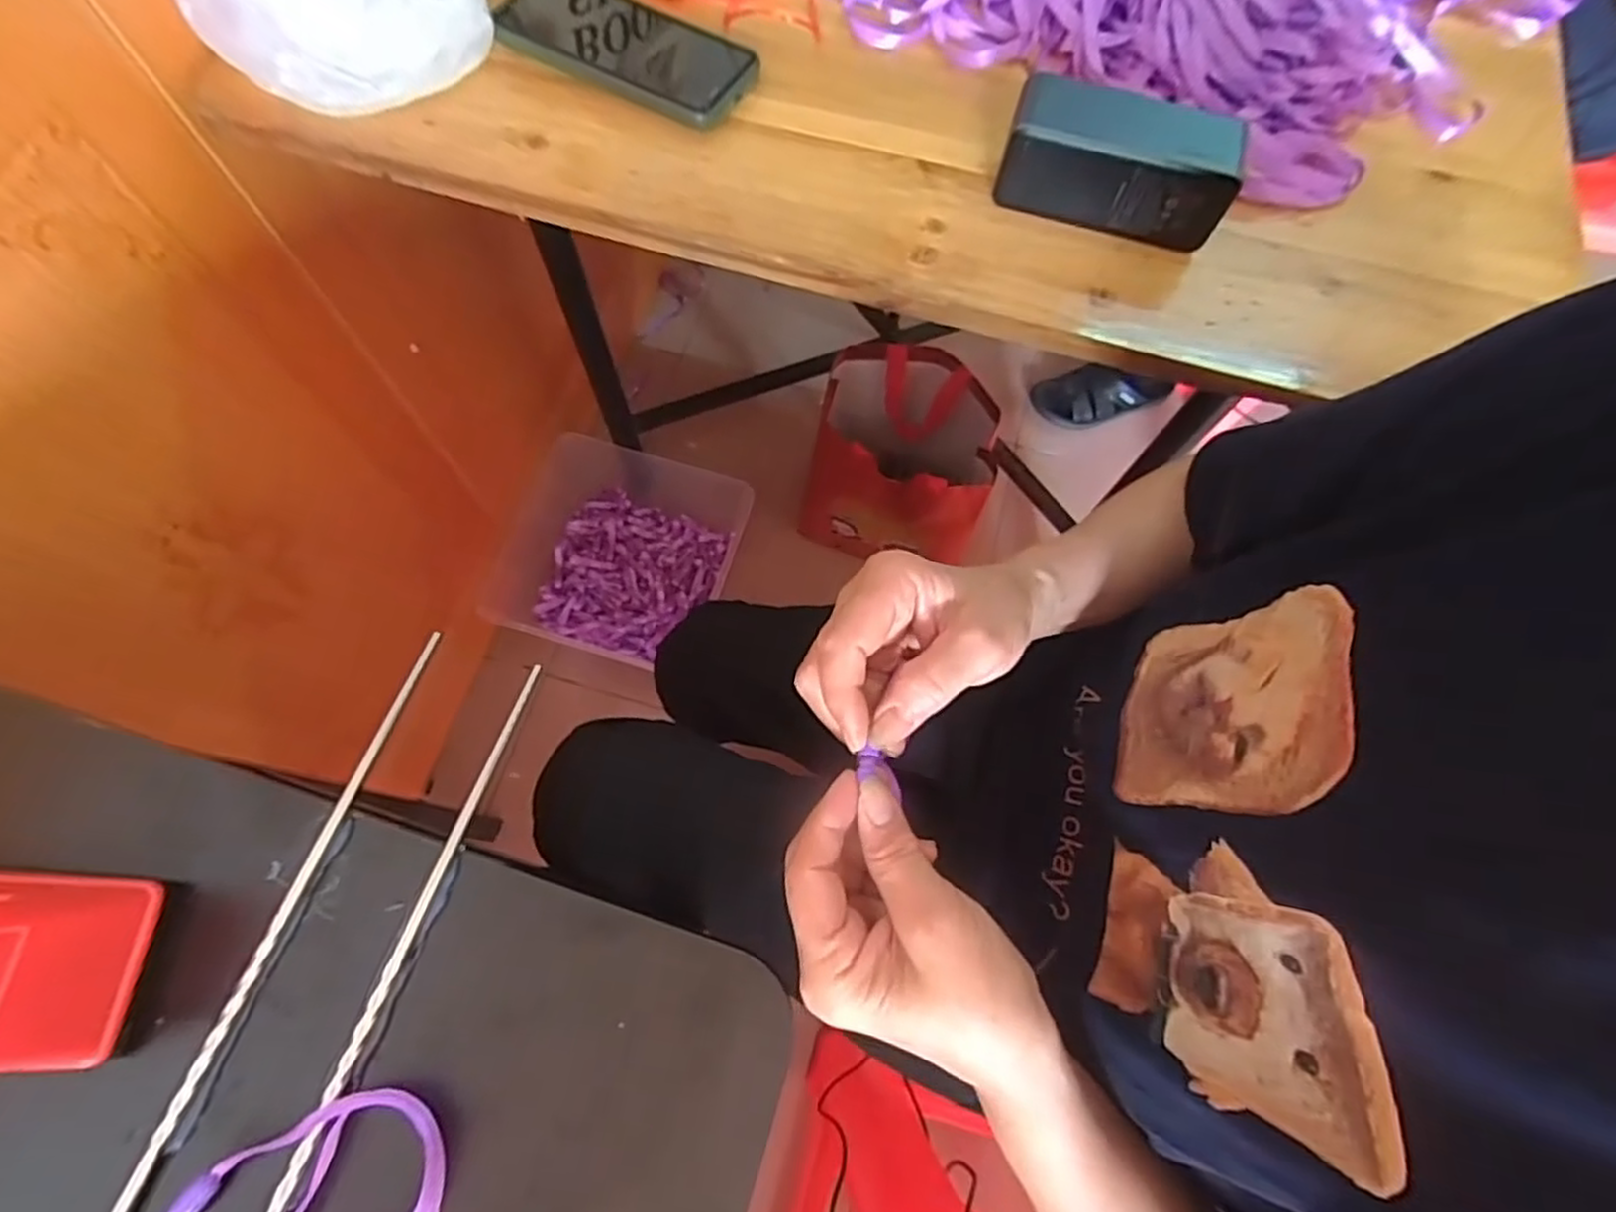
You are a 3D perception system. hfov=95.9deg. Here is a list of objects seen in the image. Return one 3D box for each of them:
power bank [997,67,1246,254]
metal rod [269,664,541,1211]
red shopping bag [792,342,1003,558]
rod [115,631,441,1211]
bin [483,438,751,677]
[{"bbox_3d":[0.177,-0.254,0.419,0.124,0.056,0.044,17,71,3],"label":"power bank"},{"bbox_3d":[-0.153,0.126,0.279,0.007,0.007,0.220,18,71,4],"label":"metal rod"},{"bbox_3d":[0.121,-0.191,1.001,0.219,0.240,0.199,17,71,3],"label":"red shopping bag"},{"bbox_3d":[-0.200,0.114,0.282,0.007,0.005,0.215,18,71,4],"label":"rod"},{"bbox_3d":[-0.274,-0.066,1.050,0.300,0.120,0.305,21,71,5],"label":"bin"}]

